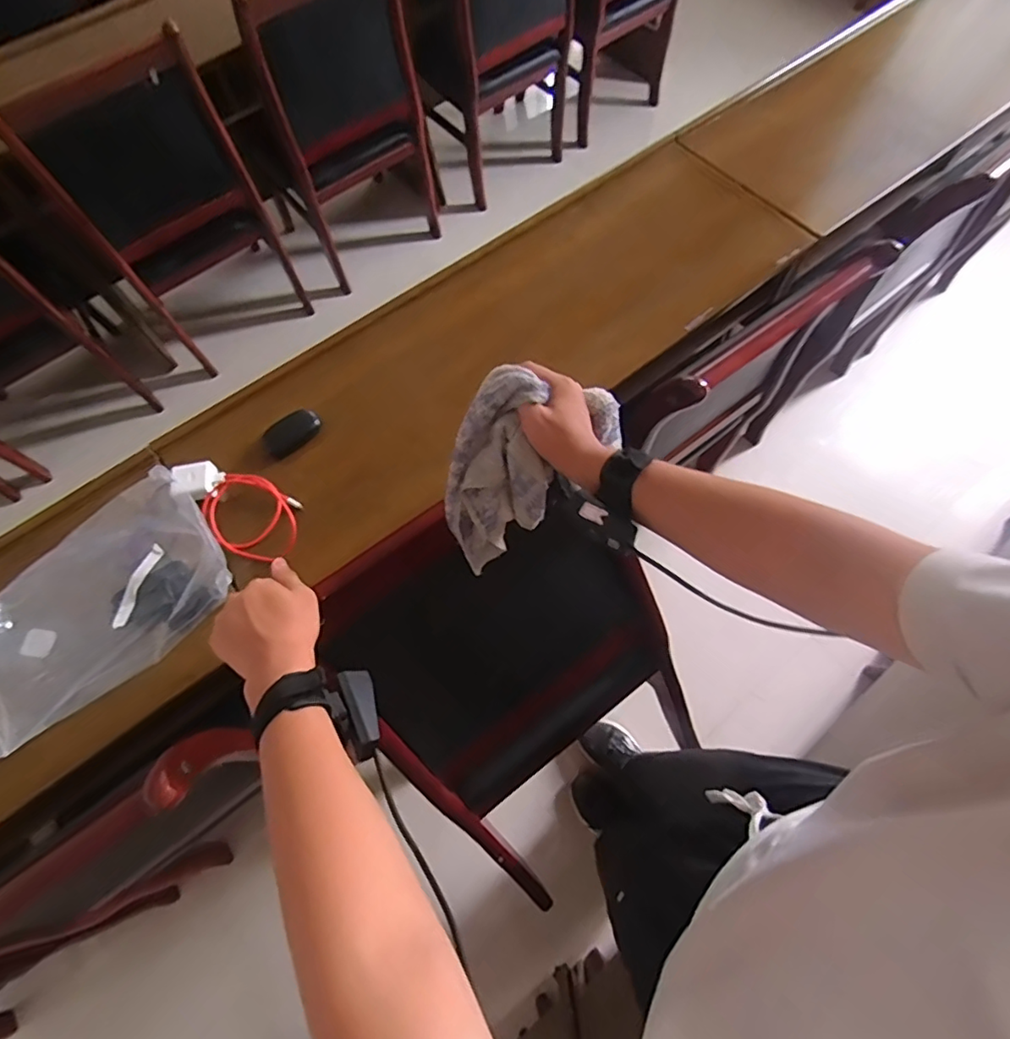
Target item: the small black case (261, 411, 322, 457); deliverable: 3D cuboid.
[{"bbox_3d":[-0.335,-0.137,0.865,0.044,0.034,0.091,39,75,17],"label":"small black case"}]

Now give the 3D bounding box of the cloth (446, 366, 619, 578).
[{"bbox_3d":[0.025,-0.067,0.578,0.212,0.157,0.118,-33,70,-10],"label":"cloth"}]

